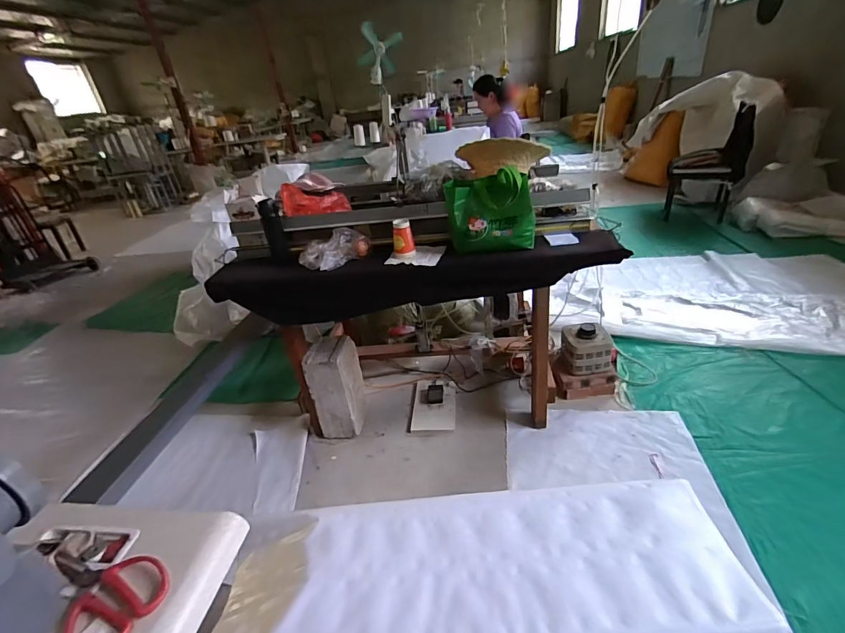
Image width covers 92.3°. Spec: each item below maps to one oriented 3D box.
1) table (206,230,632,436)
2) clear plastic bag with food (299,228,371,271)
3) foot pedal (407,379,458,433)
[{"bbox_3d":[0.006,0.020,1.597,1.292,0.672,0.515,-2,30,9],"label":"table"},{"bbox_3d":[-0.285,-0.222,1.311,0.218,0.097,0.096,-22,33,-24],"label":"clear plastic bag with food"},{"bbox_3d":[0.046,0.382,1.784,0.198,0.041,0.290,-3,27,7],"label":"foot pedal"}]

